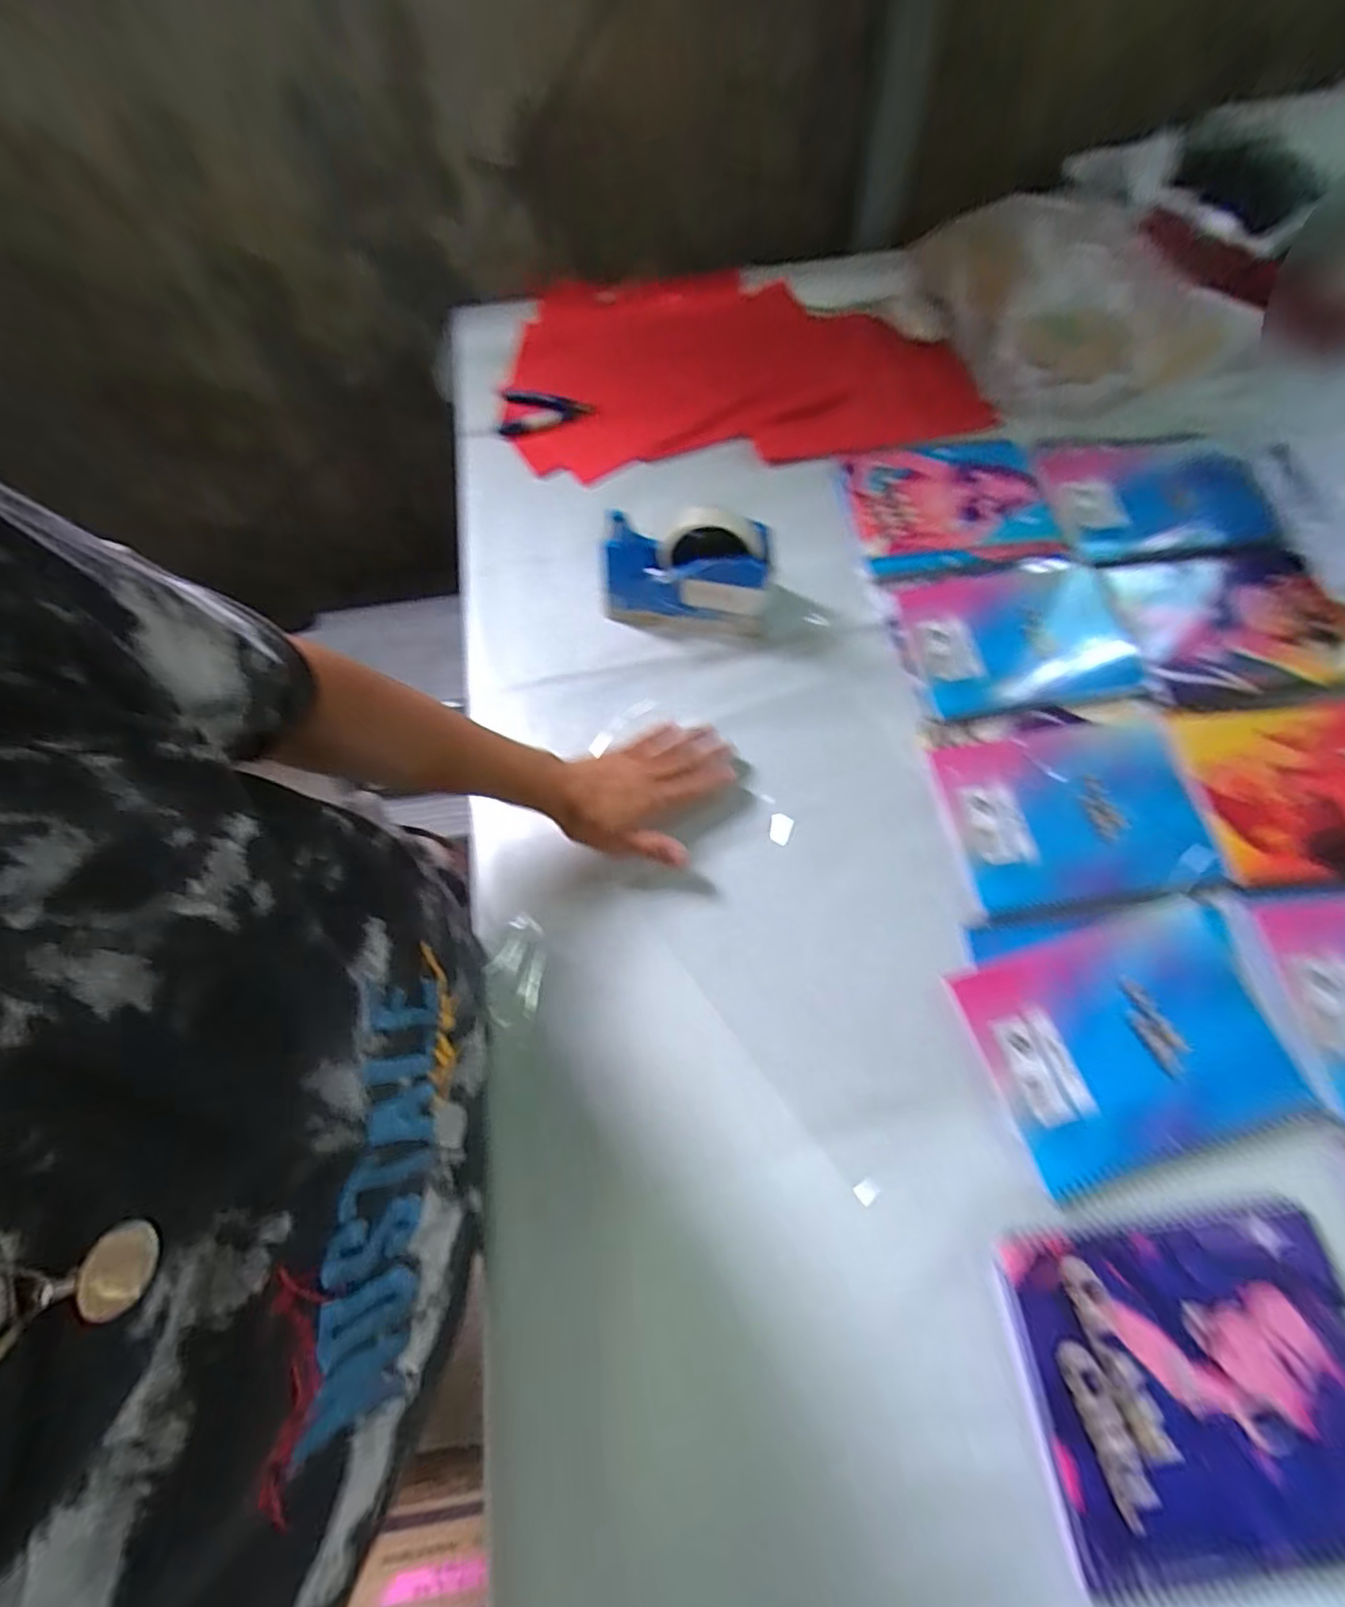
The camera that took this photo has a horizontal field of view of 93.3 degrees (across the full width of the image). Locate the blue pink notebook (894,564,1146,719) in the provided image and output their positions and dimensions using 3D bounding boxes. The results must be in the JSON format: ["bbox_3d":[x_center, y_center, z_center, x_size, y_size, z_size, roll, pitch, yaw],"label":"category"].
[{"bbox_3d":[0.315,-0.155,0.583,0.187,0.009,0.152,-7,66,0],"label":"blue pink notebook"}]

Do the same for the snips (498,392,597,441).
[{"bbox_3d":[-0.147,-0.454,0.740,0.110,0.016,0.067,1,66,4],"label":"snips"}]

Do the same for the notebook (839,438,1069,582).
[{"bbox_3d":[0.282,-0.309,0.656,0.192,0.009,0.170,-6,66,1],"label":"notebook"}]

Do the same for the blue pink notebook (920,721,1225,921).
[{"bbox_3d":[0.325,0.008,0.513,0.194,0.008,0.151,-8,66,0],"label":"blue pink notebook"}]

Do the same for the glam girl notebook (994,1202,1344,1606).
[{"bbox_3d":[0.306,0.335,0.364,0.193,0.010,0.159,-7,66,0],"label":"glam girl notebook"}]

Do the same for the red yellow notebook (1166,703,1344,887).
[{"bbox_3d":[0.524,-0.011,0.511,0.198,0.006,0.151,-3,66,2],"label":"red yellow notebook"}]

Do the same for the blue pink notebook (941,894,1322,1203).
[{"bbox_3d":[0.317,0.161,0.441,0.201,0.009,0.146,-17,66,-4],"label":"blue pink notebook"}]

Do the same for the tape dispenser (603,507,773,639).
[{"bbox_3d":[0.010,-0.216,0.575,0.155,0.104,0.061,5,67,6],"label":"tape dispenser"}]

